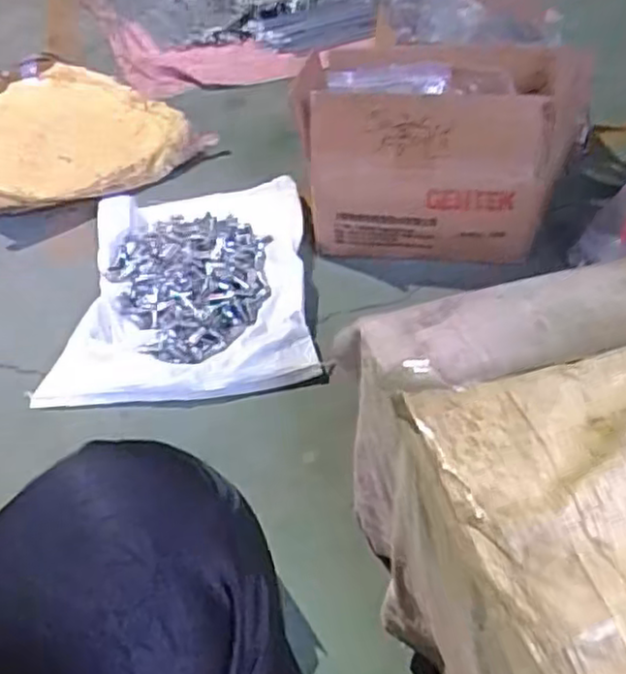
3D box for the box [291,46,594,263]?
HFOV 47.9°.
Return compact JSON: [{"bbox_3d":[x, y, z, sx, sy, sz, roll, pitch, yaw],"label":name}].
[{"bbox_3d":[0.201,-0.309,1.131,0.415,0.234,0.276,0,41,7],"label":"box"}]

